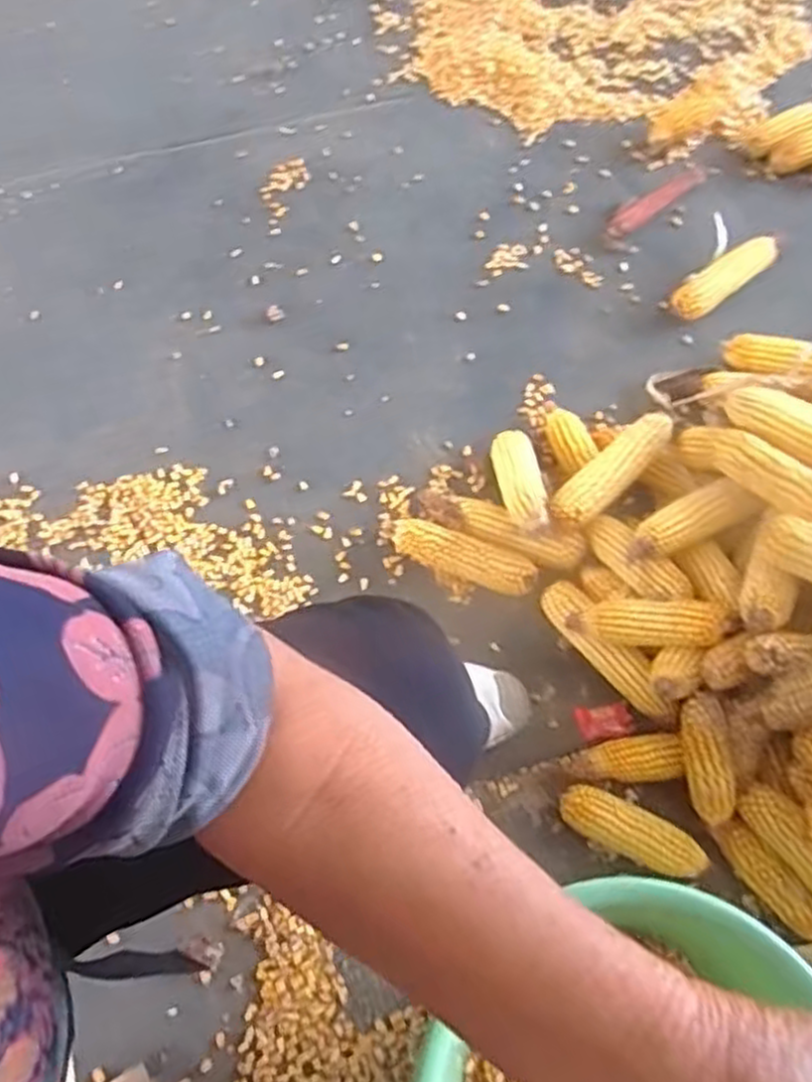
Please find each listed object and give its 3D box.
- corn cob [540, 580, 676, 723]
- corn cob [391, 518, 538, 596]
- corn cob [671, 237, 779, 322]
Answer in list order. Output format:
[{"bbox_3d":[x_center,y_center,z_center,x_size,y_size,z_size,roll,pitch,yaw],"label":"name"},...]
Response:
[{"bbox_3d":[0.209,0.114,0.777,0.053,0.041,0.173,-31,70,-13],"label":"corn cob"},{"bbox_3d":[0.065,0.022,0.845,0.166,0.051,0.048,23,68,10],"label":"corn cob"},{"bbox_3d":[0.433,-0.358,1.001,0.171,0.039,0.048,-34,71,-14],"label":"corn cob"}]

